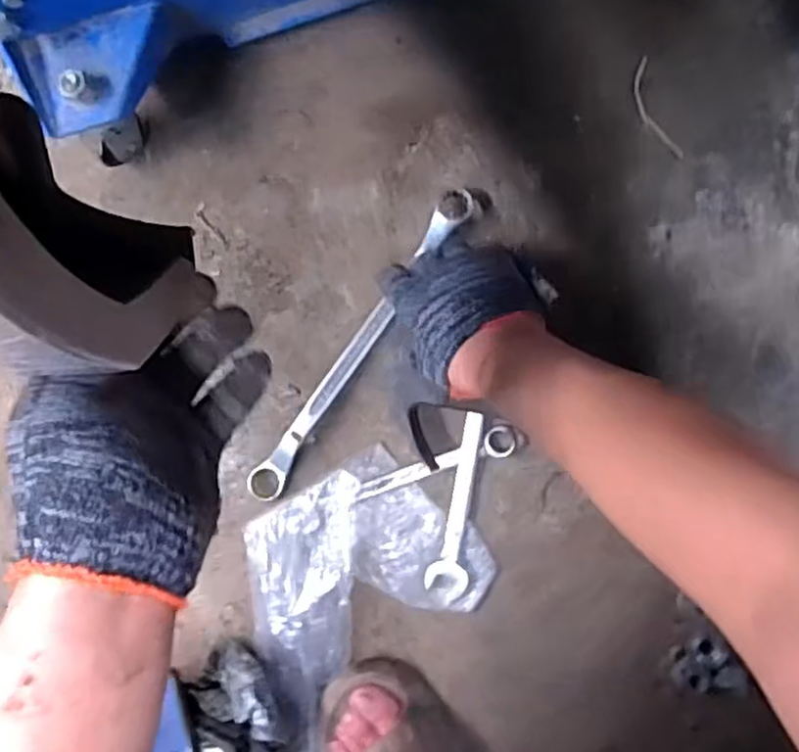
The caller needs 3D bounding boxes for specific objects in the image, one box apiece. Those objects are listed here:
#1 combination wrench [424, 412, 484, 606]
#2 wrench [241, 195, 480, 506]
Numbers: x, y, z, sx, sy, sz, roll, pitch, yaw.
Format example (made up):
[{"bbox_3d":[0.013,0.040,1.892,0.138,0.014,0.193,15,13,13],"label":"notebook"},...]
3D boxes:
[{"bbox_3d":[0.053,0.119,0.652,0.035,0.008,0.172,10,92,9],"label":"combination wrench"},{"bbox_3d":[-0.036,-0.025,0.644,0.029,0.015,0.321,35,94,7],"label":"wrench"}]

